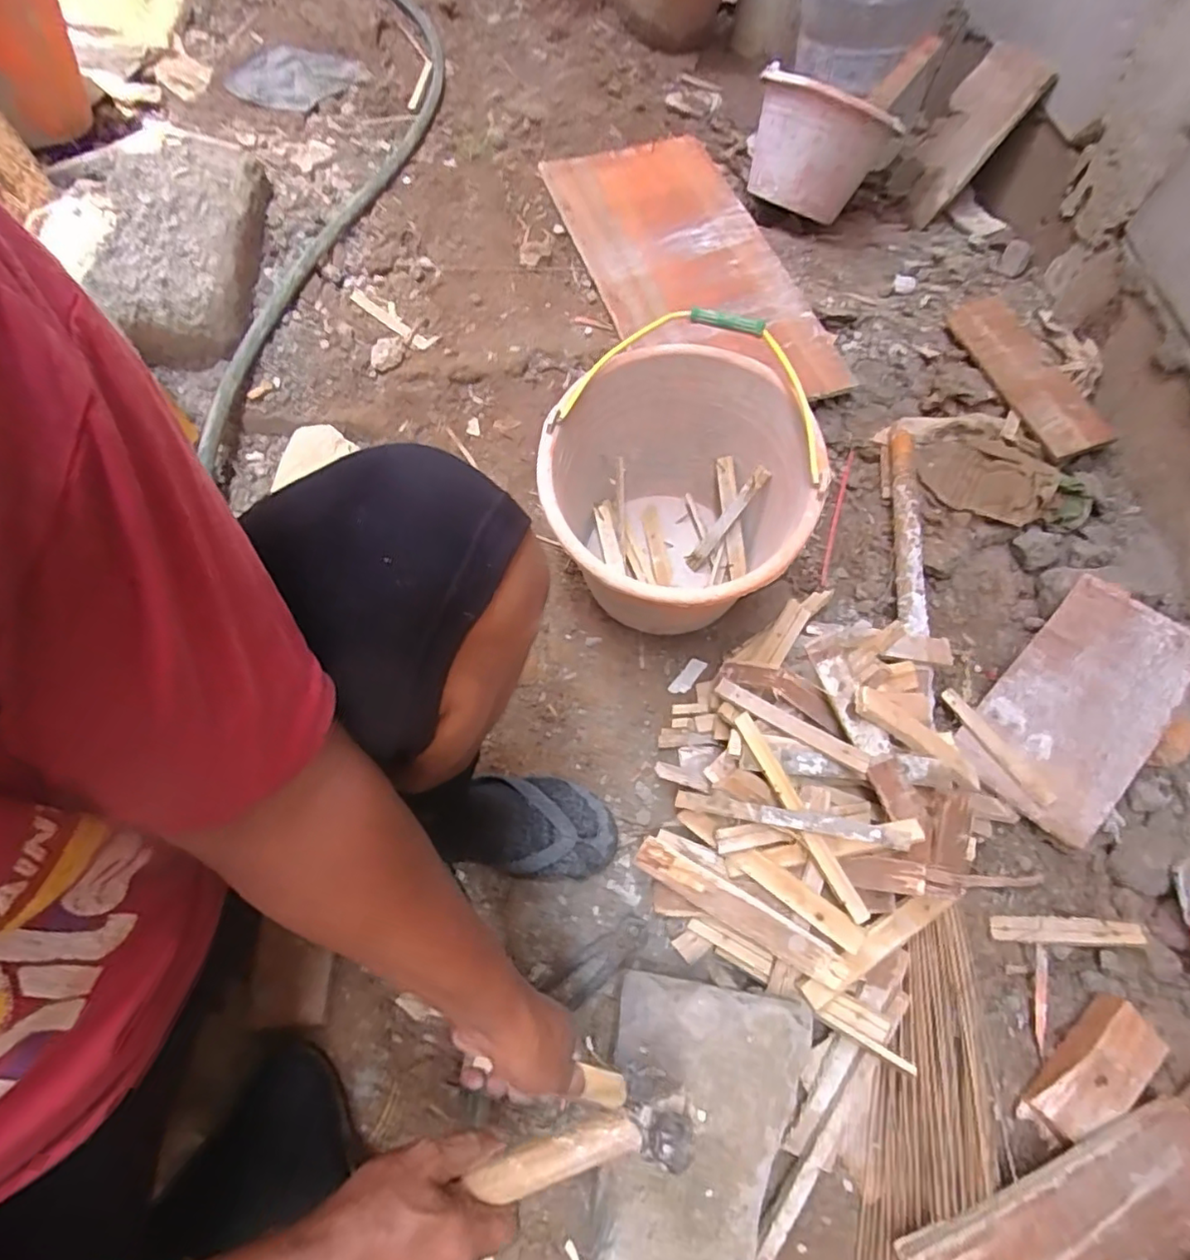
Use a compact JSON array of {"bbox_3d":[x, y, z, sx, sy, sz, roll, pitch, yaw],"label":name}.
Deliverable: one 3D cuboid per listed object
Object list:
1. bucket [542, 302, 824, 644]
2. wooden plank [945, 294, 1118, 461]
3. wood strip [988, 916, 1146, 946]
[{"bbox_3d":[0.090,-0.134,0.724,0.280,0.251,0.314,20,63,9],"label":"bucket"},{"bbox_3d":[0.659,-0.406,0.948,0.115,0.031,0.347,-10,63,-9],"label":"wooden plank"},{"bbox_3d":[0.498,0.317,0.650,0.153,0.016,0.027,2,62,-1],"label":"wood strip"}]

